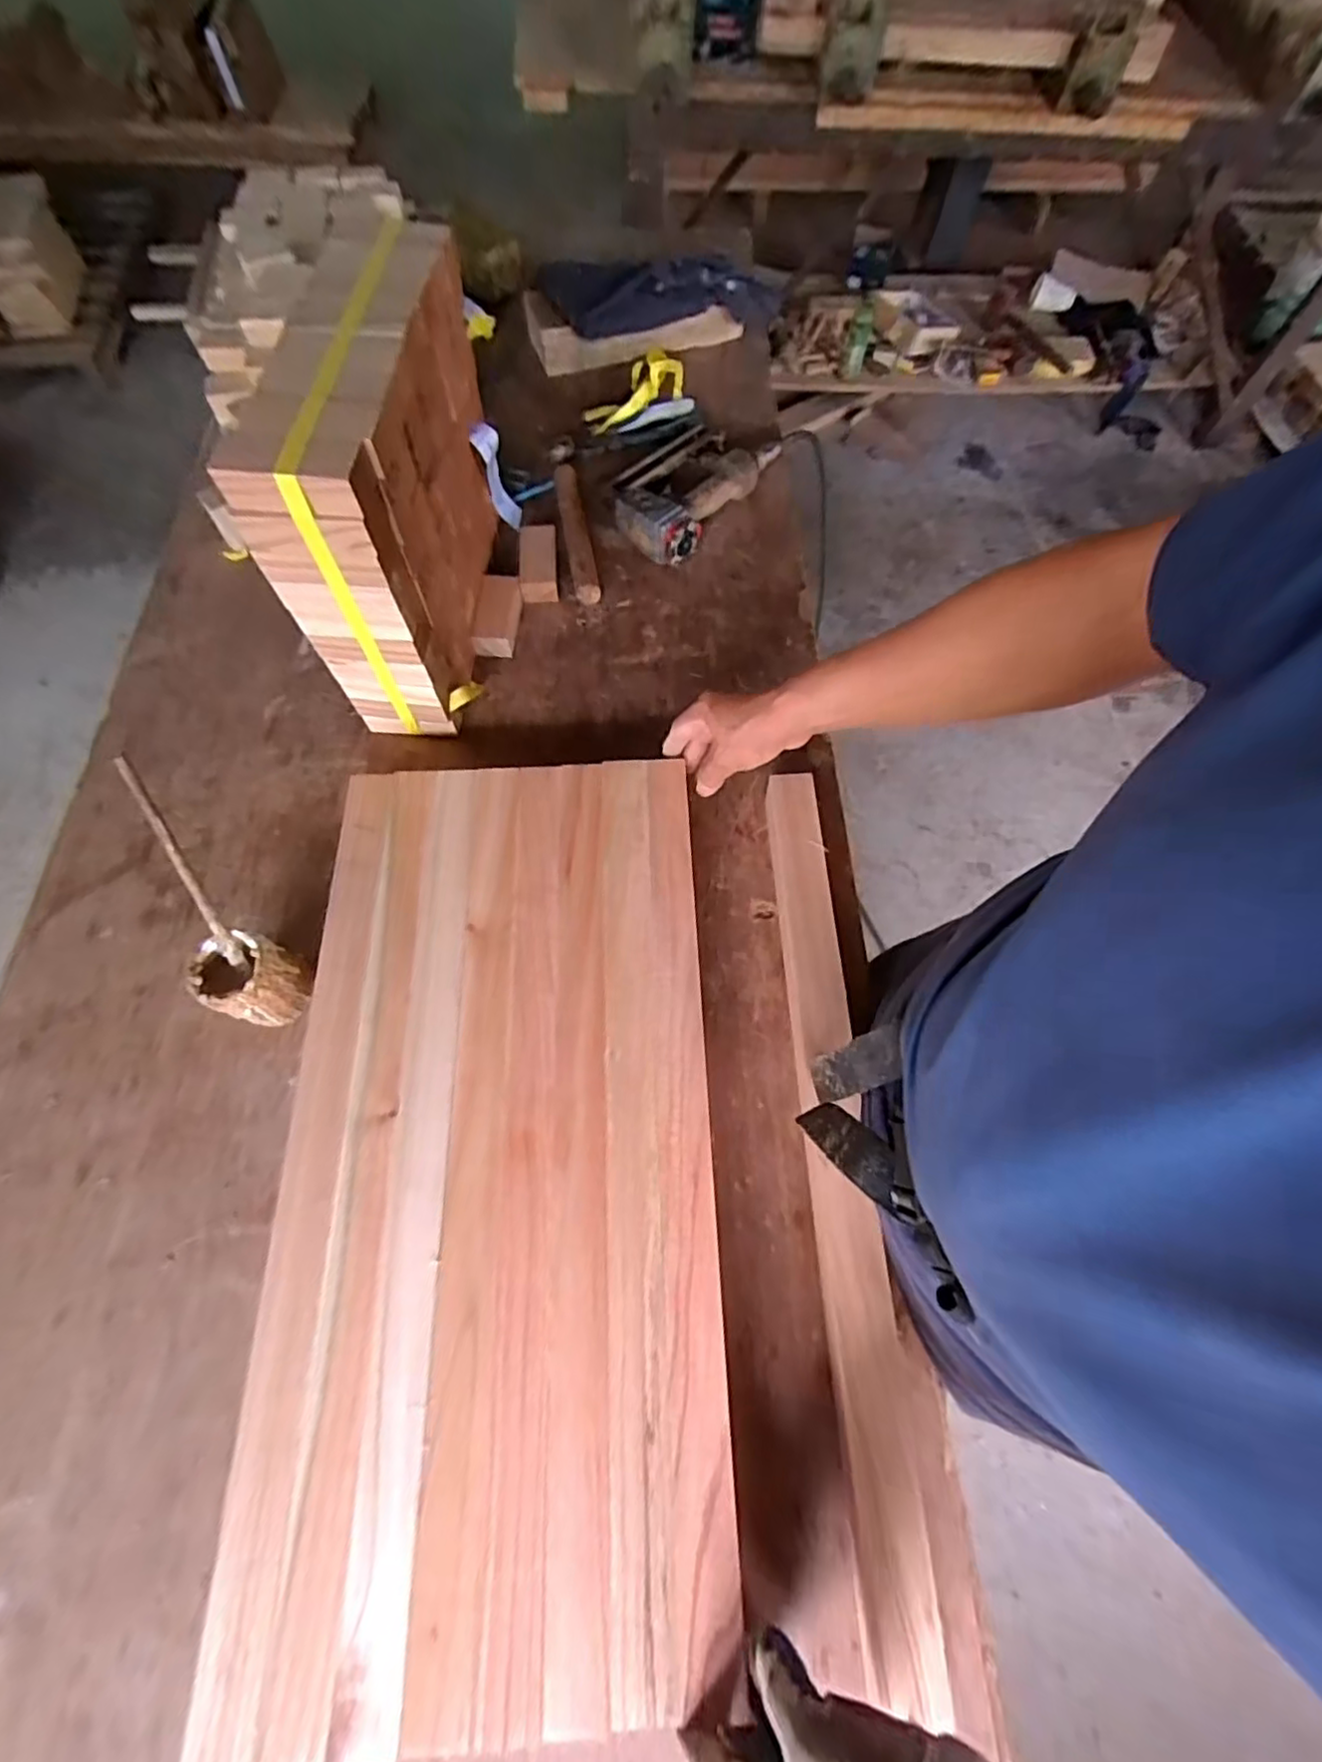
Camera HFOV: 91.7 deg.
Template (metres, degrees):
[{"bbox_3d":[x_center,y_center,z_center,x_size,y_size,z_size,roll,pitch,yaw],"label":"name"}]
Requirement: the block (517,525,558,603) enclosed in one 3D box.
[{"bbox_3d":[-0.159,-0.408,0.811,0.053,0.033,0.108,-4,67,-3],"label":"block"}]

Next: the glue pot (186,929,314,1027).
[{"bbox_3d":[-0.355,0.088,0.567,0.060,0.093,0.064,0,67,-1],"label":"glue pot"}]

